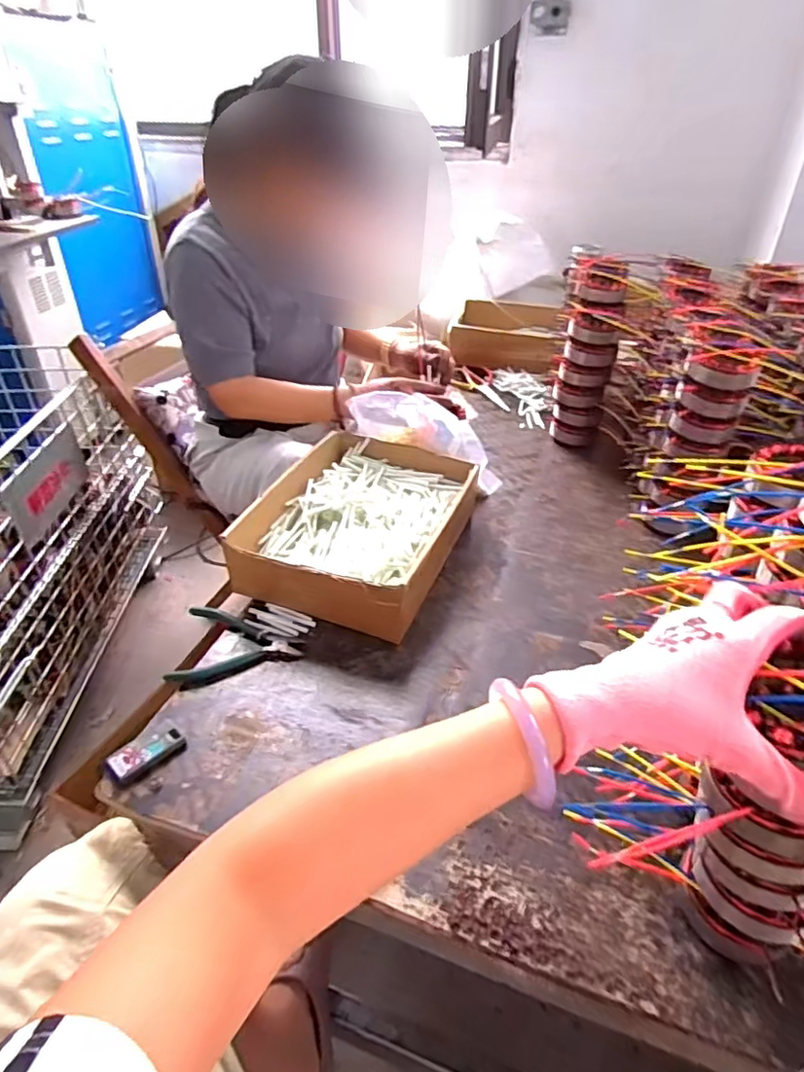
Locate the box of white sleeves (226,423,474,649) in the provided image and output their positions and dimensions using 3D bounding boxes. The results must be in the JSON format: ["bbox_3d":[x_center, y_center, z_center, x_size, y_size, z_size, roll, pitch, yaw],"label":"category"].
[{"bbox_3d":[-0.050,-0.015,0.853,0.240,0.089,0.337,15,40,19],"label":"box of white sleeves"}]

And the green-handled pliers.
[{"bbox_3d":[-0.187,0.122,0.722,0.137,0.021,0.115,-3,37,-5],"label":"green-handled pliers"}]

